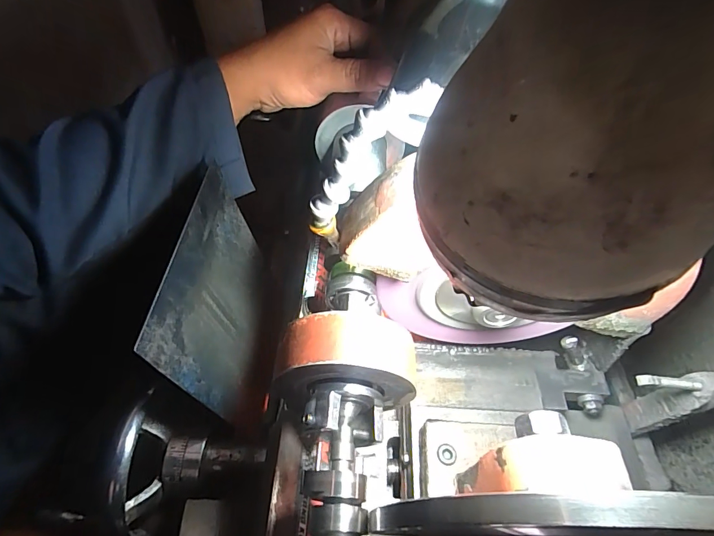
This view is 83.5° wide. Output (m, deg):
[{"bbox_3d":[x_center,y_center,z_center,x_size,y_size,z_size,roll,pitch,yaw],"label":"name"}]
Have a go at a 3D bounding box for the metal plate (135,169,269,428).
[{"bbox_3d":[-0.109,0.033,0.344,0.004,0.174,0.163,-2,53,8],"label":"metal plate"}]

